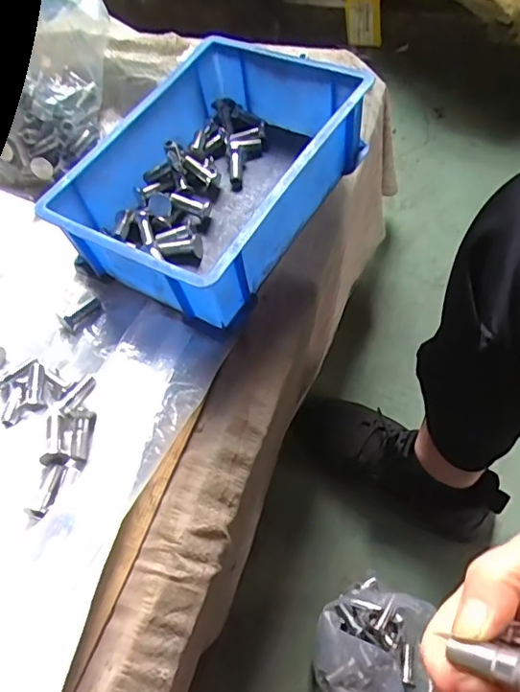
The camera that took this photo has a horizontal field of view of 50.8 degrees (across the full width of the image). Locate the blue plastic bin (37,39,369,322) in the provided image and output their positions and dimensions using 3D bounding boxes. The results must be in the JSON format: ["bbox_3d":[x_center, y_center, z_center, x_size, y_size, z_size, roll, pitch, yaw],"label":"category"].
[{"bbox_3d":[-0.036,-0.140,0.447,0.161,0.077,0.233,27,68,19],"label":"blue plastic bin"}]

